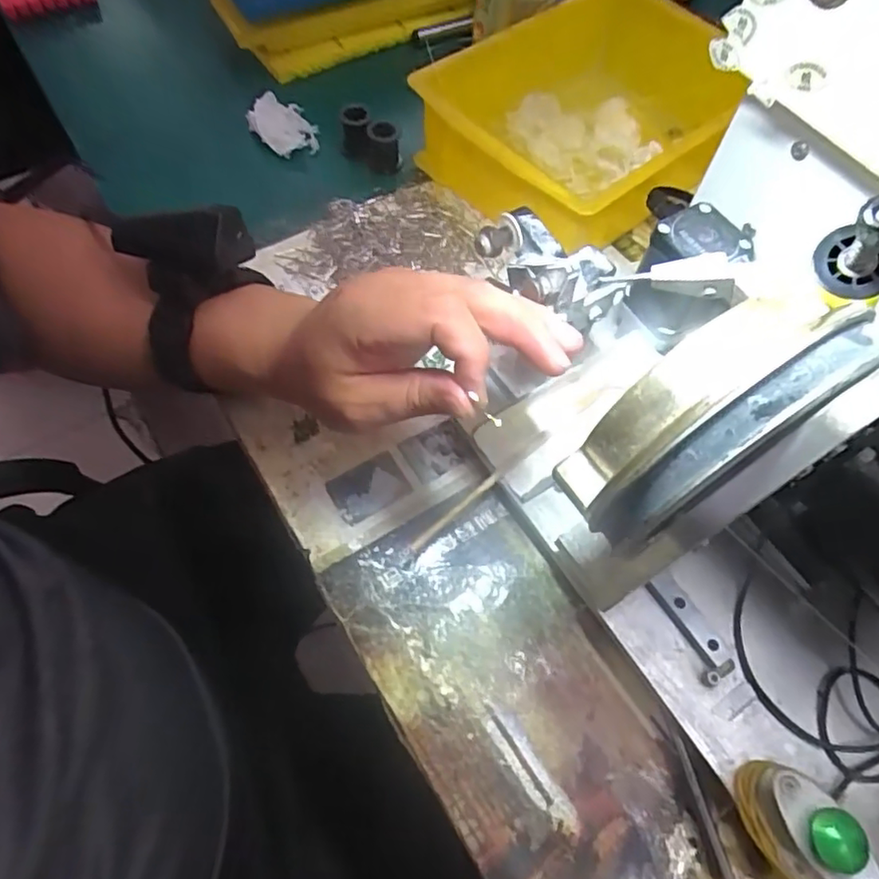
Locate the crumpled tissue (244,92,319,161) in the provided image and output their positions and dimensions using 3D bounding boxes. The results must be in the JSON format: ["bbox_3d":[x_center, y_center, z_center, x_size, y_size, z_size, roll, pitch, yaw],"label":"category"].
[{"bbox_3d":[-0.130,-0.259,0.511,0.043,0.024,0.065,-32,69,-18],"label":"crumpled tissue"}]

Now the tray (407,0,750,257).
[{"bbox_3d":[0.116,-0.245,0.475,0.228,0.076,0.175,-38,71,-20],"label":"tray"}]

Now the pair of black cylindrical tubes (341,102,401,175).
[{"bbox_3d":[-0.056,-0.241,0.496,0.052,0.039,0.022,31,65,12],"label":"pair of black cylindrical tubes"}]

